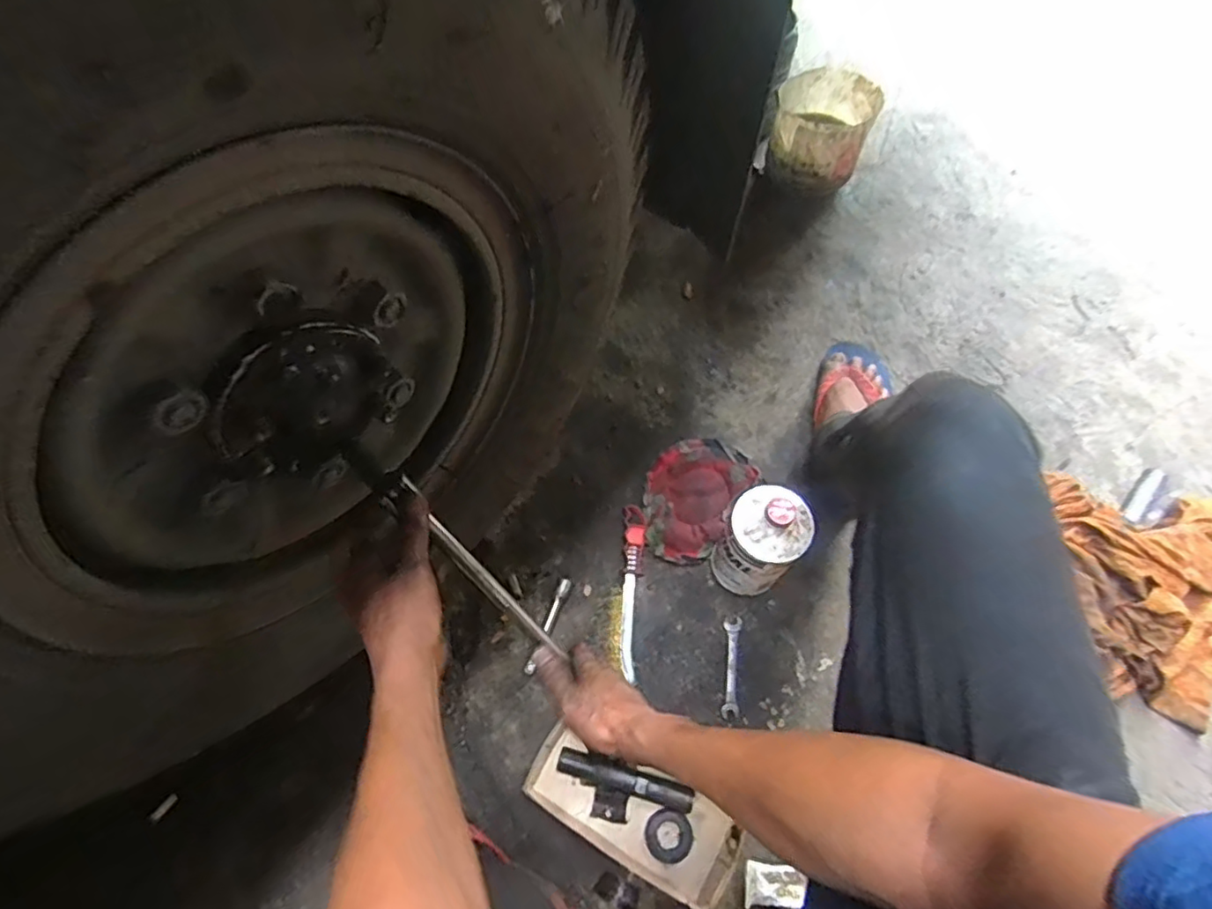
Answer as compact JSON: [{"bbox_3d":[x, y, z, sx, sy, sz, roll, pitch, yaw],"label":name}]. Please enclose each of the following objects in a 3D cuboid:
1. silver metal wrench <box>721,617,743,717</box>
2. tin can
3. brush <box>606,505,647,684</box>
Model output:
[{"bbox_3d":[0.158,0.266,0.774,0.023,0.008,0.118,8,66,3],"label":"silver metal wrench"},{"bbox_3d":[0.177,0.105,0.726,0.086,0.216,0.092,0,65,0],"label":"tin can"},{"bbox_3d":[0.027,0.173,0.807,0.041,0.015,0.219,5,65,2],"label":"brush"}]

